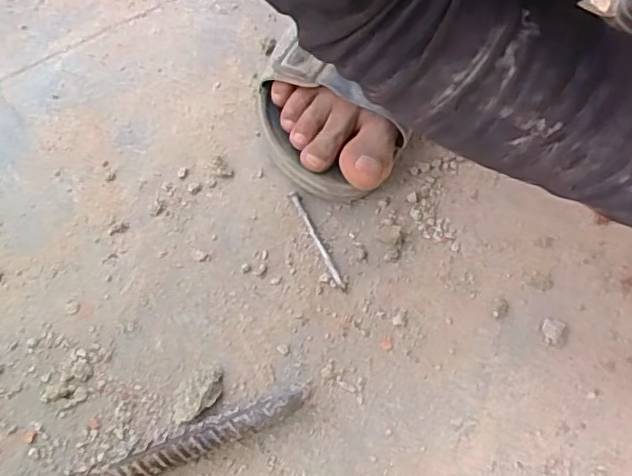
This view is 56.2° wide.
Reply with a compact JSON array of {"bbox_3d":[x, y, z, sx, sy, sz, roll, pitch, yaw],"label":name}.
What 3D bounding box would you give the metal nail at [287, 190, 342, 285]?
[{"bbox_3d":[0.000,-0.001,0.367,0.005,0.005,0.068,-21,64,-15],"label":"metal nail"}]

